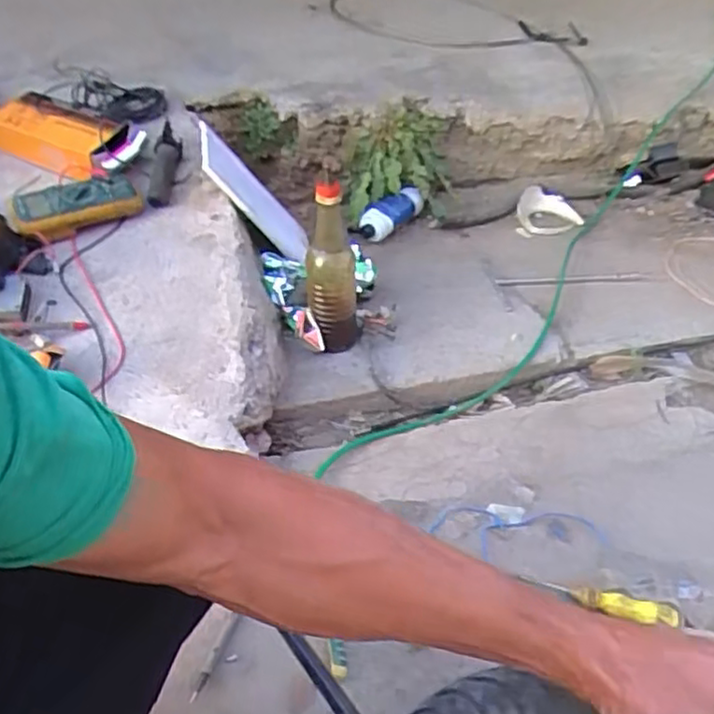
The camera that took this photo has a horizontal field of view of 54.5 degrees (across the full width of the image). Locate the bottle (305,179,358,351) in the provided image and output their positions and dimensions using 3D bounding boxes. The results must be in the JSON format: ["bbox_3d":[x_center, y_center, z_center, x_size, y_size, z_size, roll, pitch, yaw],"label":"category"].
[{"bbox_3d":[-0.034,-0.127,1.036,0.081,0.253,0.062,-2,40,-4],"label":"bottle"}]

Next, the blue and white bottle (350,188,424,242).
[{"bbox_3d":[0.063,-0.292,1.385,0.074,0.054,0.164,25,45,25],"label":"blue and white bottle"}]

